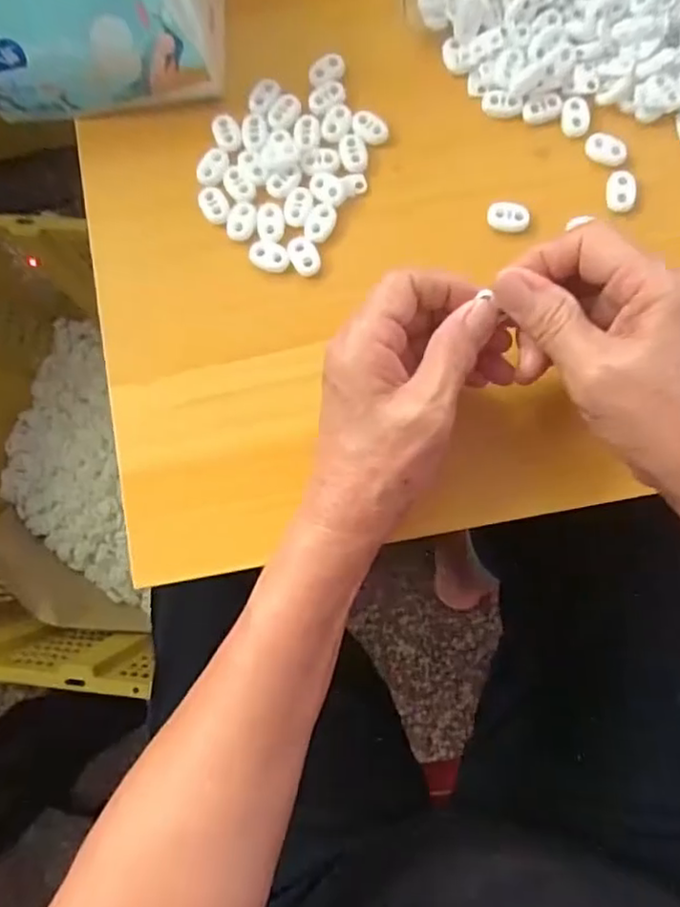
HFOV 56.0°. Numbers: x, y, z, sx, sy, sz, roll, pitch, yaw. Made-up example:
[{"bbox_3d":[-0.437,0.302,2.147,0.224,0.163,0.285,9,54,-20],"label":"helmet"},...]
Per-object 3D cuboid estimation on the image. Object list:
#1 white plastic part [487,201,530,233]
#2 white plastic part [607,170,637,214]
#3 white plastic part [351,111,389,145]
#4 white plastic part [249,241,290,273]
[{"bbox_3d":[0.093,-0.130,0.351,0.022,0.007,0.015,14,82,5],"label":"white plastic part"},{"bbox_3d":[0.155,-0.144,0.350,0.015,0.004,0.023,1,81,3],"label":"white plastic part"},{"bbox_3d":[0.017,-0.186,0.363,0.022,0.004,0.015,44,85,8],"label":"white plastic part"},{"bbox_3d":[-0.039,-0.109,0.354,0.024,0.004,0.016,24,83,6],"label":"white plastic part"}]

